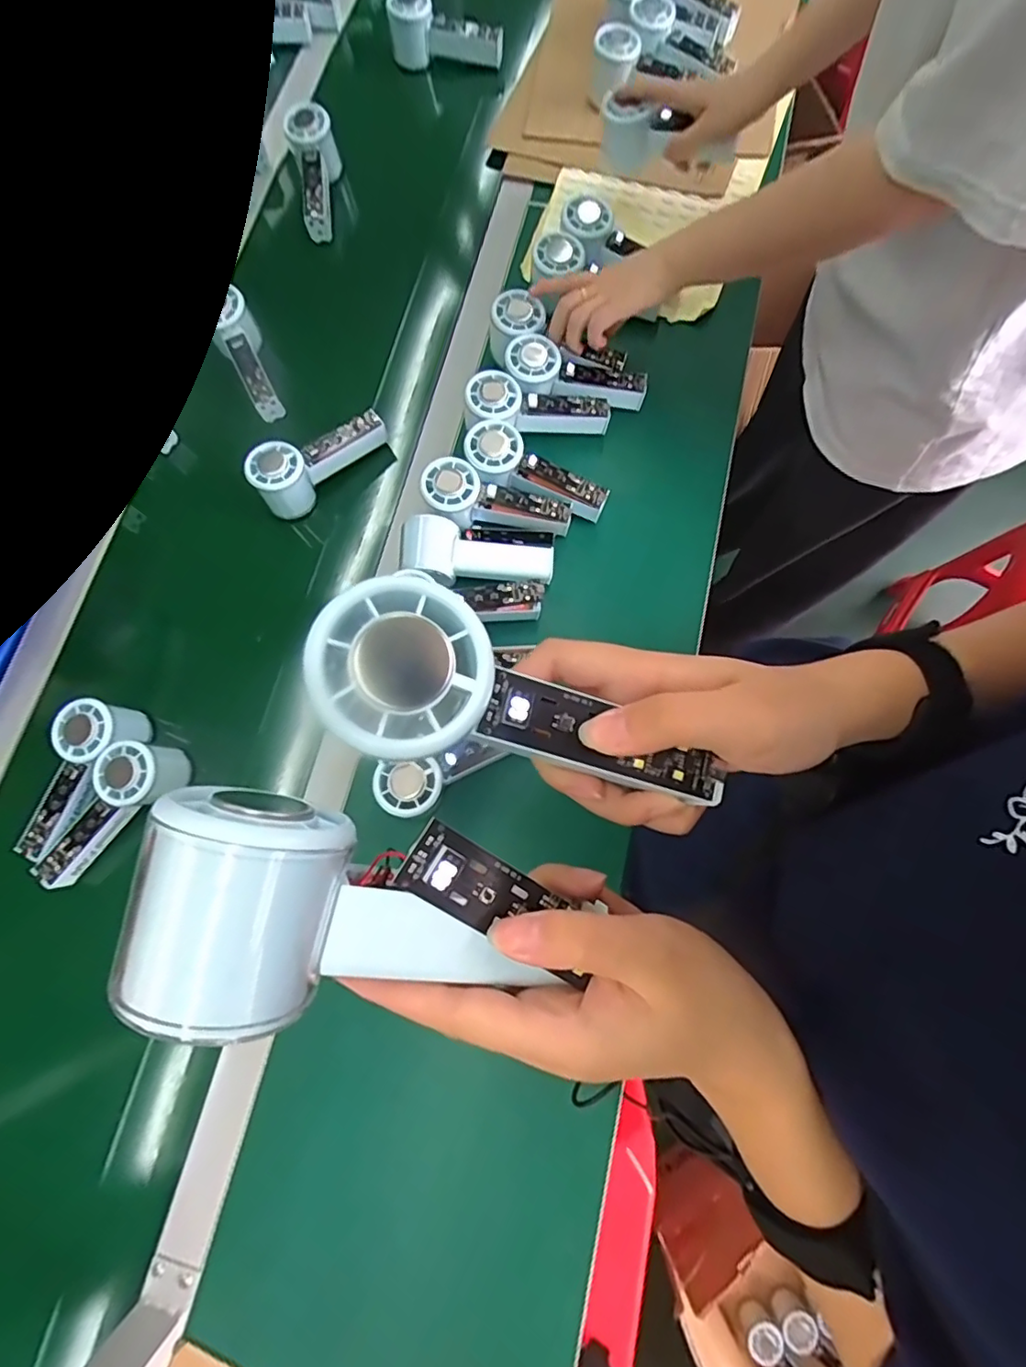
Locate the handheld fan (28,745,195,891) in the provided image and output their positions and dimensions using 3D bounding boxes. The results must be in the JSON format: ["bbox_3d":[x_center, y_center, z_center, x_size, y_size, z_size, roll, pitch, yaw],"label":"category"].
[{"bbox_3d":[-0.367,0.113,0.519,0.144,0.051,0.056,-41,78,-8],"label":"handheld fan"}]

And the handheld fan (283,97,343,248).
[{"bbox_3d":[-0.239,-0.618,0.705,0.051,0.047,0.150,-3,92,1],"label":"handheld fan"}]

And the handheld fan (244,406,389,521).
[{"bbox_3d":[-0.202,-0.238,0.605,0.144,0.056,0.047,-39,78,-8],"label":"handheld fan"}]

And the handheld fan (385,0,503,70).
[{"bbox_3d":[-0.089,-0.826,0.739,0.157,0.054,0.046,22,77,7],"label":"handheld fan"}]

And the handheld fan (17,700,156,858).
[{"bbox_3d":[-0.401,0.083,0.524,0.063,0.045,0.145,34,79,10],"label":"handheld fan"}]

